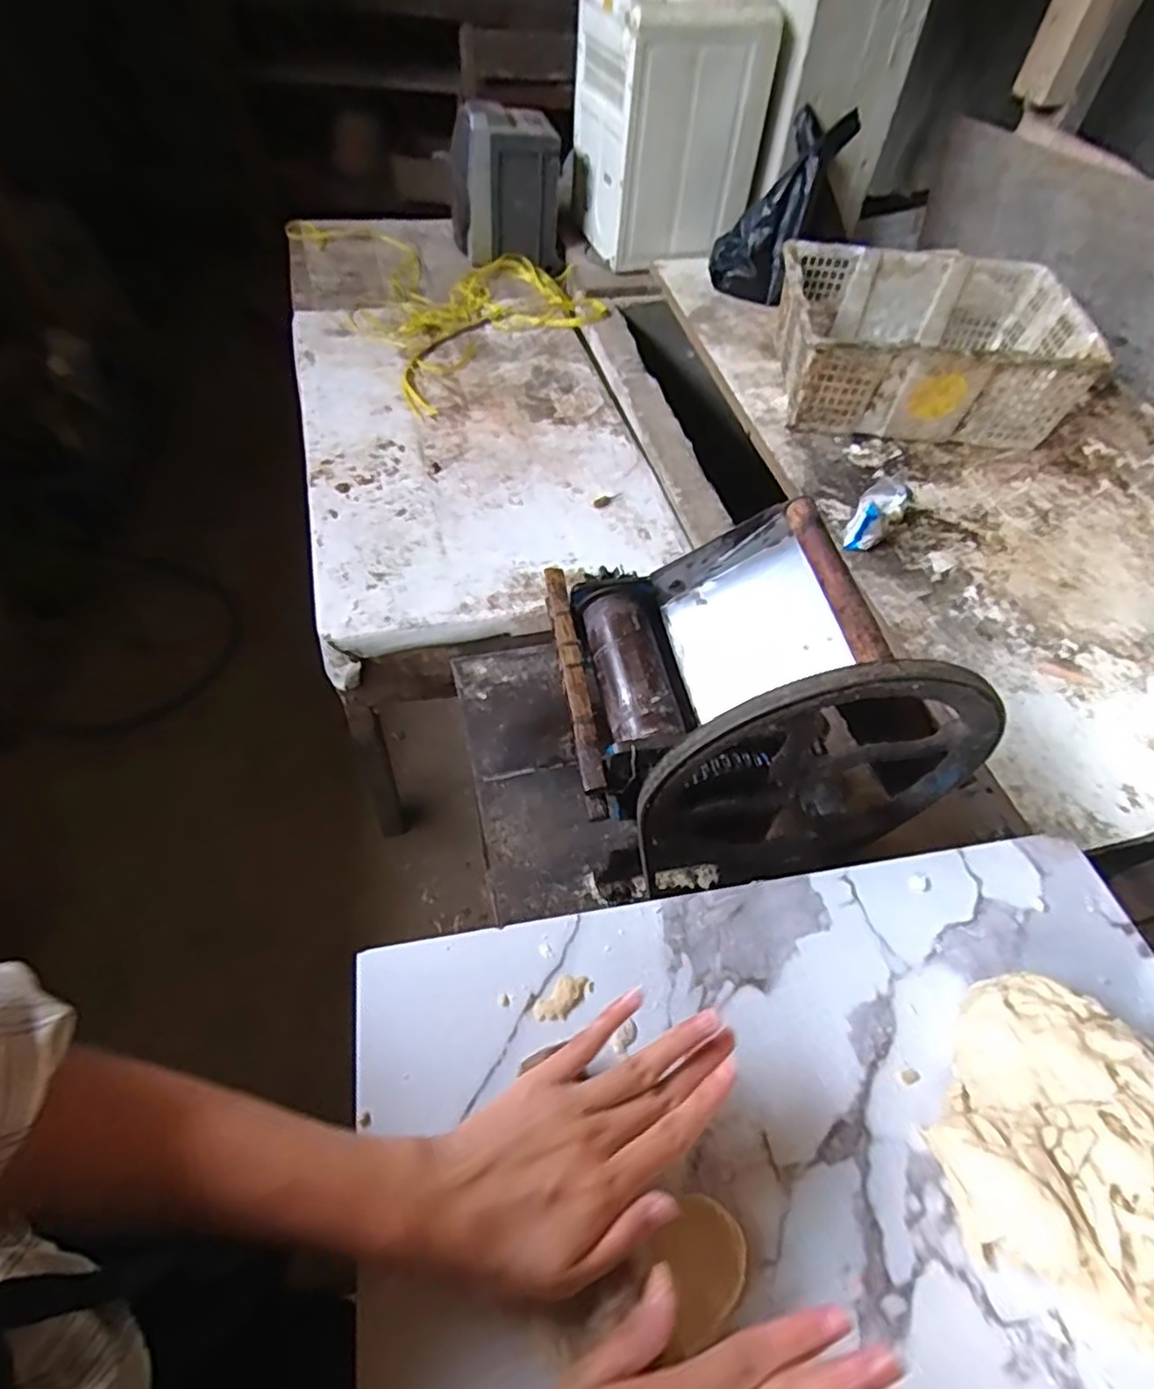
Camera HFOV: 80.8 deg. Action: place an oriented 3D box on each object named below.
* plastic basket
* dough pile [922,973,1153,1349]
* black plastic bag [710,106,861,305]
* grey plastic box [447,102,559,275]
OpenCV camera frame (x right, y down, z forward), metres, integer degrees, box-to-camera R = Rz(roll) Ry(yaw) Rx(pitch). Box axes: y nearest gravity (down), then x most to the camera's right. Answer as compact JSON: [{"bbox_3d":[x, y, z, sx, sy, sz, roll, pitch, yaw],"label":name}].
[{"bbox_3d":[0.587,-0.604,1.190,0.477,0.177,0.352,3,54,-1],"label":"plastic basket"},{"bbox_3d":[0.266,0.233,0.338,0.155,0.060,0.134,31,56,20],"label":"dough pile"},{"bbox_3d":[0.398,-0.964,1.338,0.173,0.342,0.089,46,26,27],"label":"black plastic bag"},{"bbox_3d":[-0.151,-1.087,1.474,0.245,0.263,0.114,-4,55,-6],"label":"grey plastic box"}]

